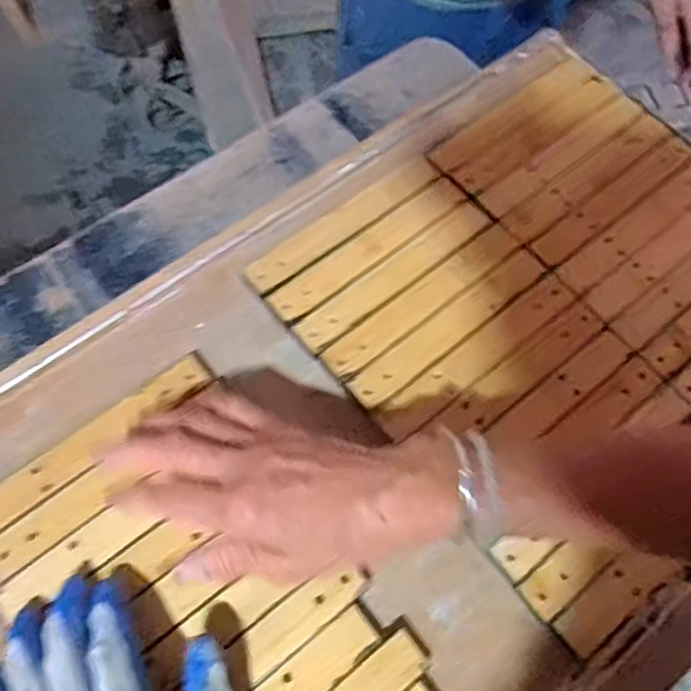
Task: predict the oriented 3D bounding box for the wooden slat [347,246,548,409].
[{"bbox_3d":[0.078,-0.016,0.477,0.174,0.004,0.028,-37,74,-15],"label":"wooden slat"}]

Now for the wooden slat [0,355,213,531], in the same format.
[{"bbox_3d":[-0.169,0.066,0.435,0.177,0.006,0.026,-37,74,-15],"label":"wooden slat"}]

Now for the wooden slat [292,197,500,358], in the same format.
[{"bbox_3d":[0.039,-0.056,0.492,0.174,0.004,0.028,-36,74,-15],"label":"wooden slat"}]

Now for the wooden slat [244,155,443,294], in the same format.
[{"bbox_3d":[0.000,-0.098,0.512,0.175,0.008,0.029,-35,73,-15],"label":"wooden slat"}]

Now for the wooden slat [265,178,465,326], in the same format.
[{"bbox_3d":[0.019,-0.076,0.502,0.172,0.006,0.027,-36,74,-15],"label":"wooden slat"}]

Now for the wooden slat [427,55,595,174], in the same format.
[{"bbox_3d":[0.141,-0.200,0.569,0.177,0.012,0.032,-36,74,-15],"label":"wooden slat"}]

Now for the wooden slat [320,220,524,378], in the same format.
[{"bbox_3d":[0.060,-0.037,0.485,0.175,0.004,0.028,-36,74,-15],"label":"wooden slat"}]

